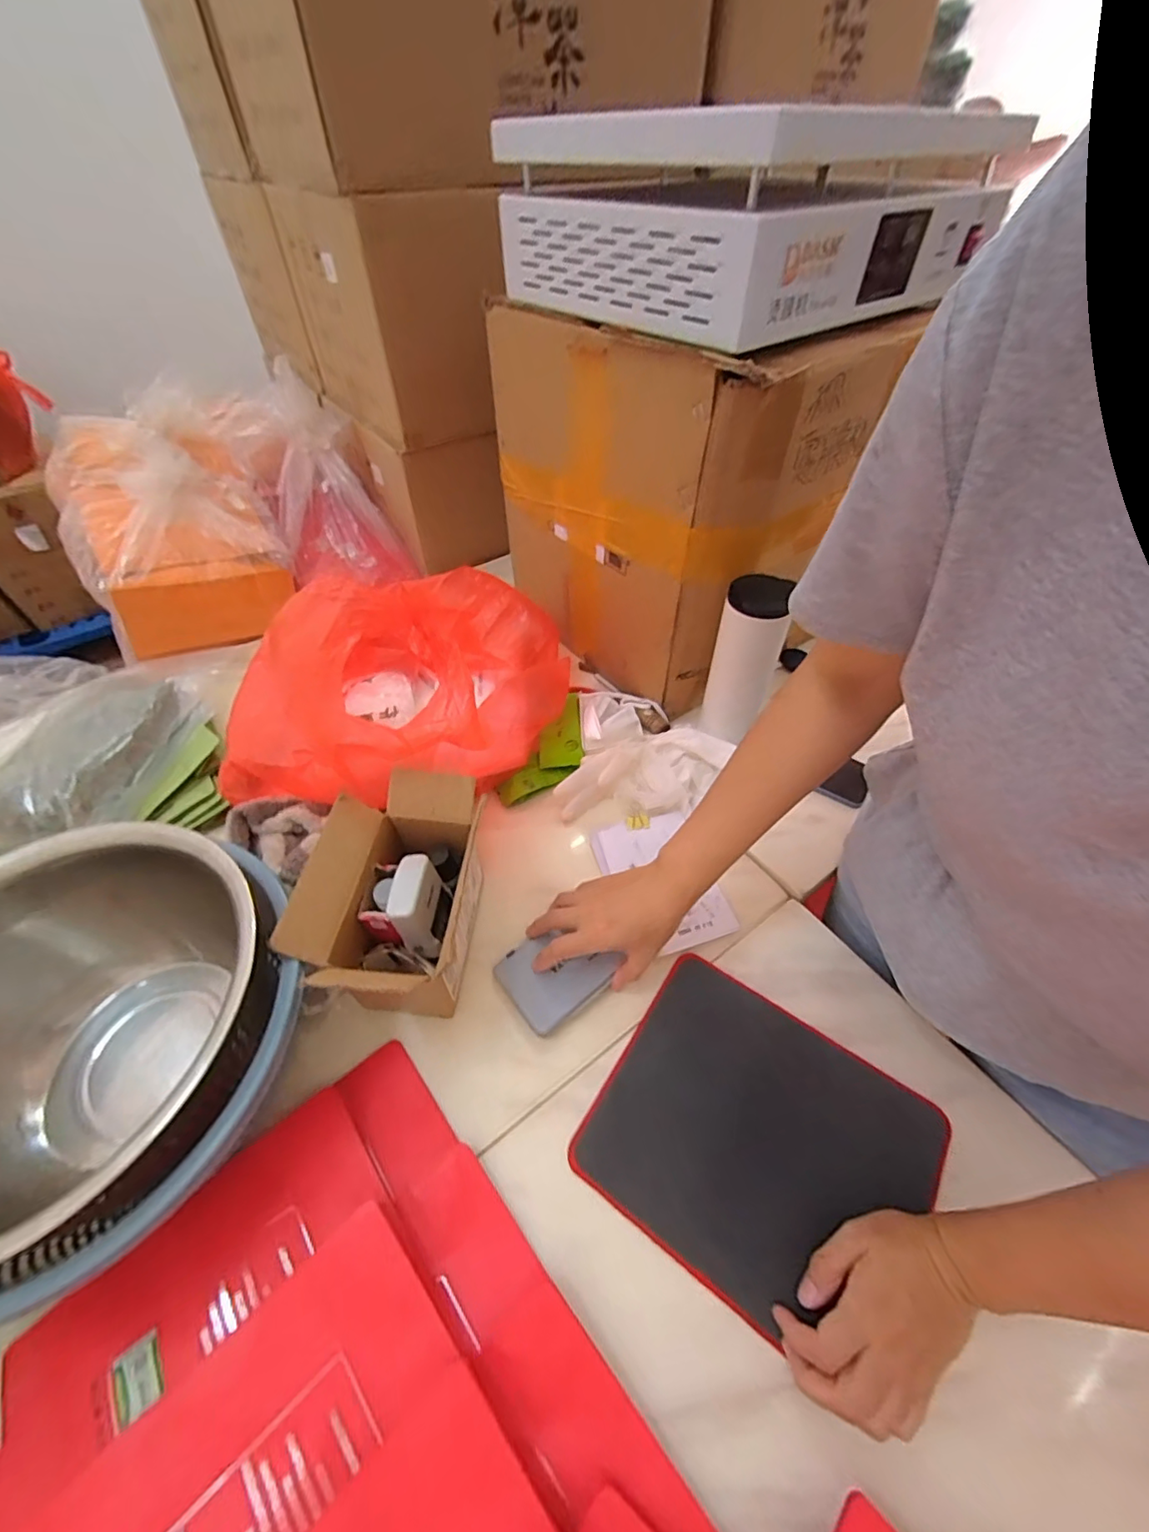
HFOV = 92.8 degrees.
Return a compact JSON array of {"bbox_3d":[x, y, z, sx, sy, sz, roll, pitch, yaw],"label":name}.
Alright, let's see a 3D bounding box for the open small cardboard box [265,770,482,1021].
[{"bbox_3d":[-0.159,0.124,0.502,0.124,0.133,0.200,5,50,4],"label":"open small cardboard box"}]

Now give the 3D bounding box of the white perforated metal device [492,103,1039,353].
[{"bbox_3d":[0.173,-0.553,0.560,0.387,0.104,0.332,-35,58,-25],"label":"white perforated metal device"}]

